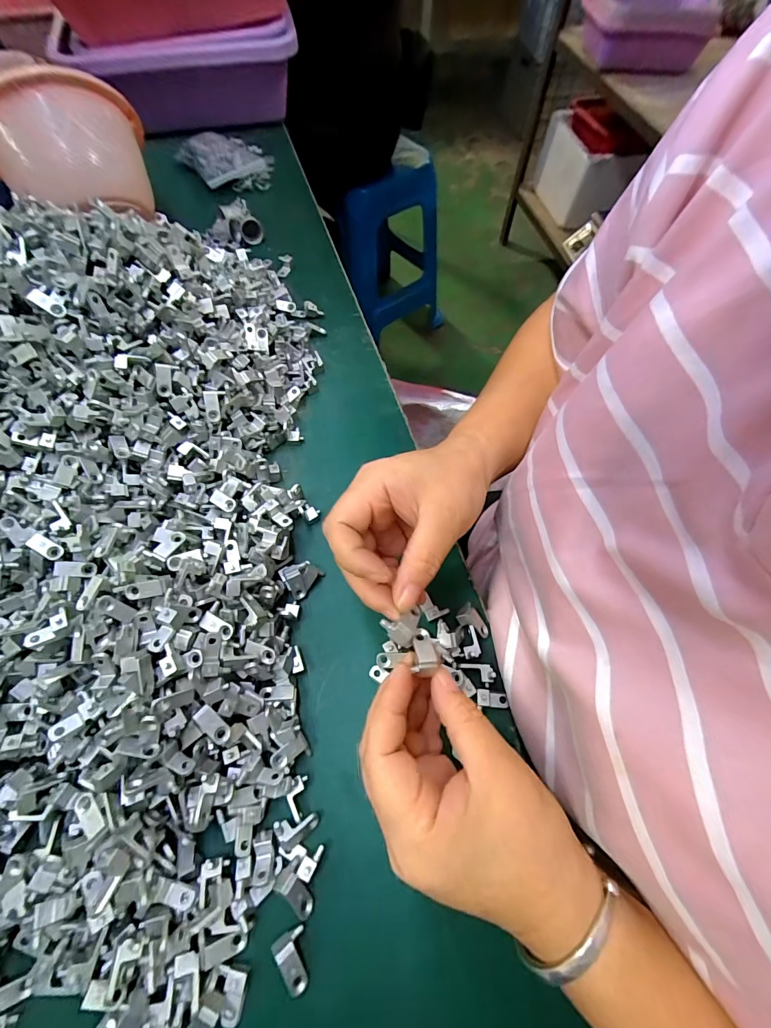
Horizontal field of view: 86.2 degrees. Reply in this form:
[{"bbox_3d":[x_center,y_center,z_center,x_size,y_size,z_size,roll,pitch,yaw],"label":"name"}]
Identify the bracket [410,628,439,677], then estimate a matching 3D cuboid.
[{"bbox_3d":[0.020,0.071,0.215,0.012,0.005,0.023,0,44,-3],"label":"bracket"}]

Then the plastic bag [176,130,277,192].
[{"bbox_3d":[-0.190,-0.438,0.509,0.097,0.038,0.103,-32,69,-18],"label":"plastic bag"}]

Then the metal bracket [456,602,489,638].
[{"bbox_3d":[0.060,0.075,0.286,0.015,0.007,0.025,-29,68,-14],"label":"metal bracket"}]

